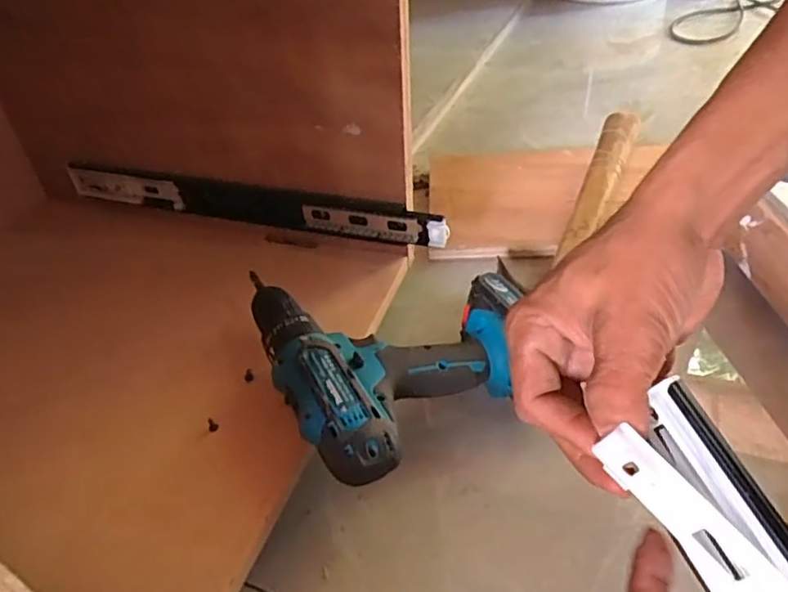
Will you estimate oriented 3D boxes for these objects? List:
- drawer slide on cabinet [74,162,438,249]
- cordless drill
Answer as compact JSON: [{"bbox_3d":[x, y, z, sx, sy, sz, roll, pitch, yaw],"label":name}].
[{"bbox_3d":[-0.158,-0.091,0.630,0.437,0.055,0.013,11,45,18],"label":"drawer slide on cabinet"},{"bbox_3d":[0.004,0.049,0.498,0.202,0.099,0.187,-26,46,-21],"label":"cordless drill"}]

